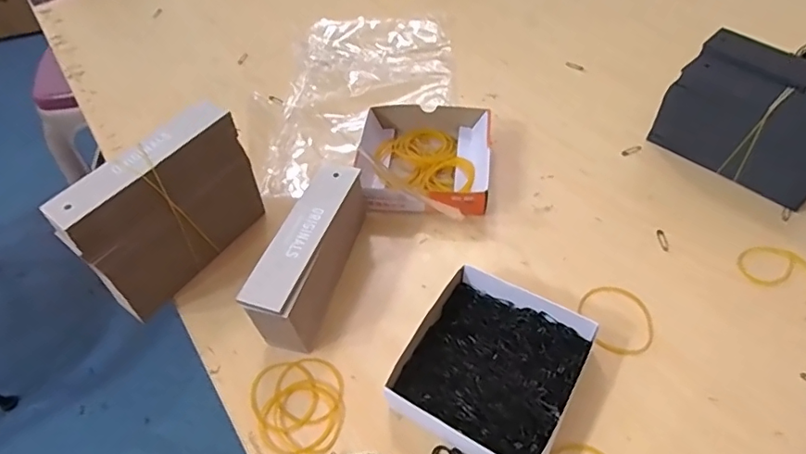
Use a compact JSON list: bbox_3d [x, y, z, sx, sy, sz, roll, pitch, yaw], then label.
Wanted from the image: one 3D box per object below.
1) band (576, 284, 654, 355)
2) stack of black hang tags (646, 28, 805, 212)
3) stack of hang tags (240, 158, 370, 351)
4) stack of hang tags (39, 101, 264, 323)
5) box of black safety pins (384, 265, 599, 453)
[{"bbox_3d":[0.145,0.061,0.355,0.044,0.004,0.052,-15,52,-7],"label":"band"},{"bbox_3d":[0.280,-0.085,0.413,0.128,0.080,0.070,34,61,27],"label":"stack of black hang tags"},{"bbox_3d":[-0.063,0.021,0.370,0.036,0.059,0.129,12,53,14],"label":"stack of hang tags"},{"bbox_3d":[-0.164,-0.011,0.372,0.032,0.108,0.124,30,60,26],"label":"stack of hang tags"},{"bbox_3d":[0.056,0.085,0.331,0.097,0.024,0.106,24,57,22],"label":"box of black safety pins"}]

